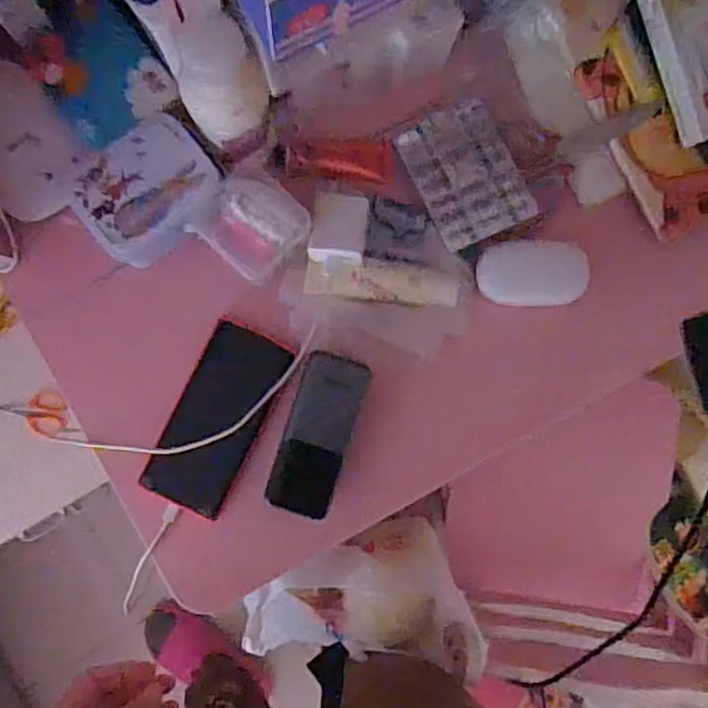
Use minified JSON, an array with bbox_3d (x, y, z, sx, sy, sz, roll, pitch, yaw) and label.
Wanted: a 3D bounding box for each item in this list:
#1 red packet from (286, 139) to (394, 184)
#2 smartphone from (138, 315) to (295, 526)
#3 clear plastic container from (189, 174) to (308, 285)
[{"bbox_3d":[-0.010,-0.172,0.563,0.092,0.013,0.038,4,88,-3],"label":"red packet"},{"bbox_3d":[-0.115,0.054,0.547,0.073,0.012,0.160,25,87,-2],"label":"smartphone"},{"bbox_3d":[-0.080,-0.100,0.515,0.068,0.061,0.069,-45,91,-4],"label":"clear plastic container"}]

